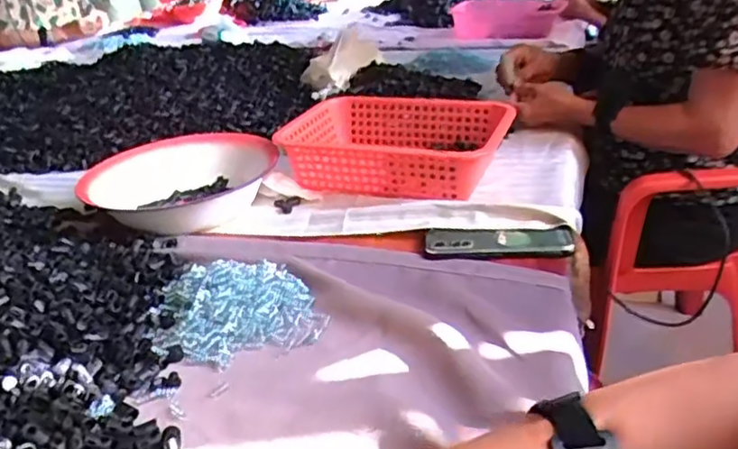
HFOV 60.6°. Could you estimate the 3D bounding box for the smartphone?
[{"bbox_3d":[0.145,0.017,0.702,0.161,0.009,0.056,-3,28,4],"label":"smartphone"}]

